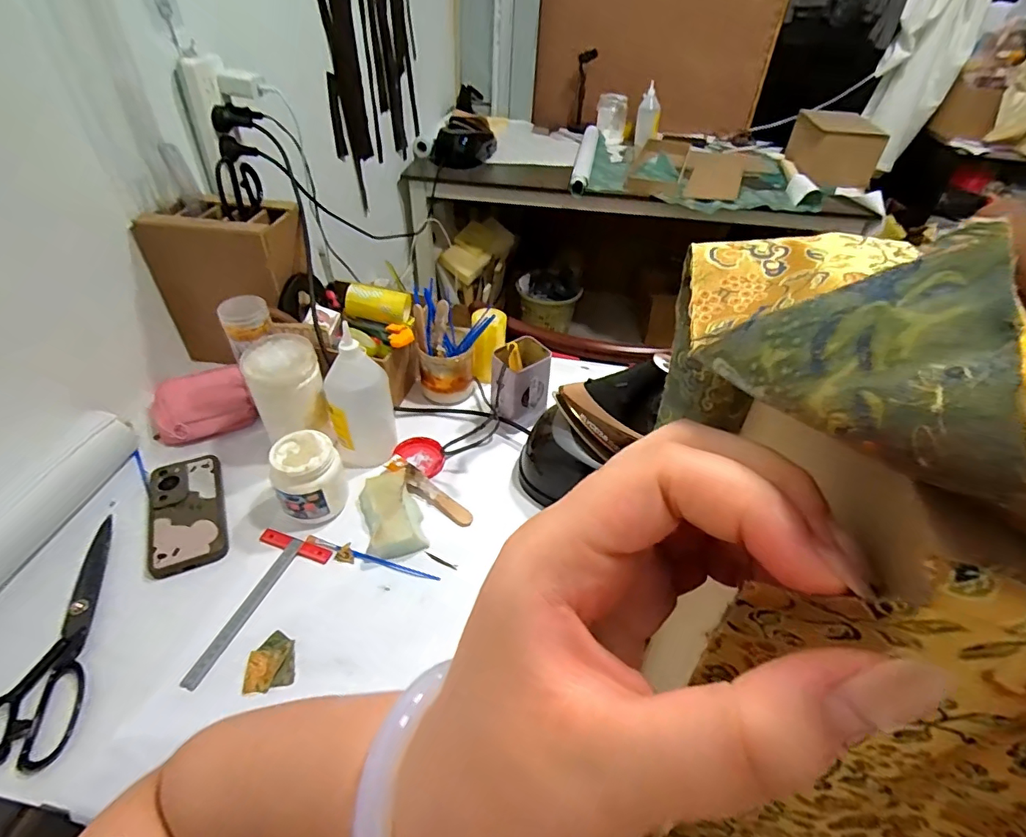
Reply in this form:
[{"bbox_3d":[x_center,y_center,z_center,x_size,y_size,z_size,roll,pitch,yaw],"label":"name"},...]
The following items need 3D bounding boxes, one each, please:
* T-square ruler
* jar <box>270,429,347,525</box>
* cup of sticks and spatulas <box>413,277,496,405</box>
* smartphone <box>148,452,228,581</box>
[{"bbox_3d":[-0.276,0.197,0.542,0.083,0.009,0.171,14,44,11],"label":"T-square ruler"},{"bbox_3d":[-0.242,0.069,0.613,0.074,0.094,0.077,2,43,-2],"label":"jar"},{"bbox_3d":[-0.099,-0.110,0.790,0.103,0.124,0.126,-11,45,-15],"label":"cup of sticks and spatulas"},{"bbox_3d":[-0.396,0.109,0.623,0.078,0.011,0.173,-17,47,-20],"label":"smartphone"}]

